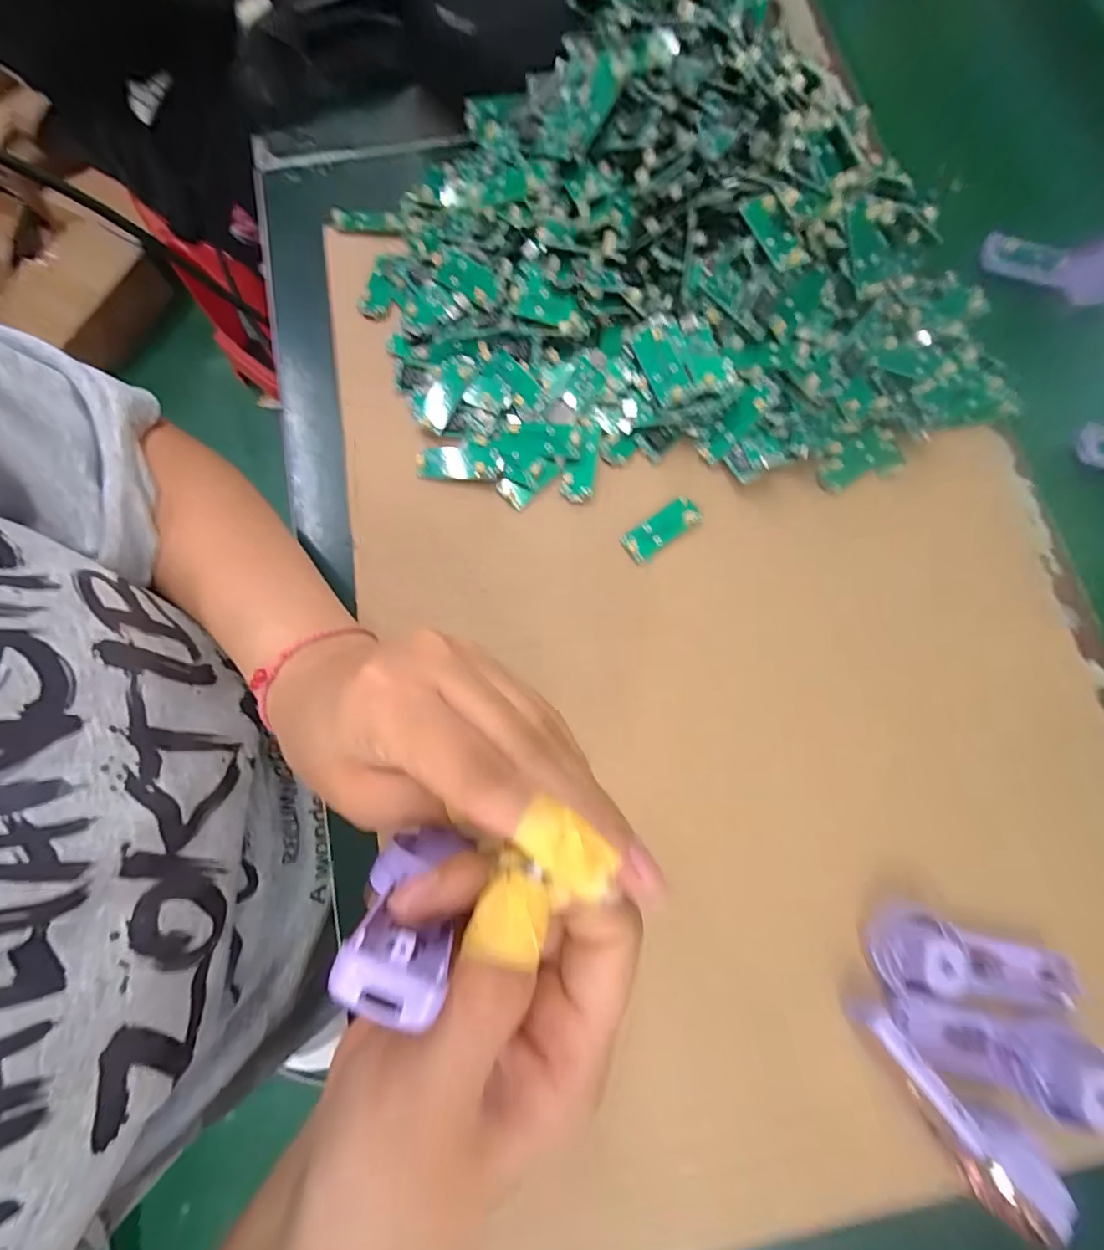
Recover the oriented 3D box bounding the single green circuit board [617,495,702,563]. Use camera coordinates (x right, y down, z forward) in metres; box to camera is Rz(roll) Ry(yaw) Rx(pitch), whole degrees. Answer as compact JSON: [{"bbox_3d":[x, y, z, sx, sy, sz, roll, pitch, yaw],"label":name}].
[{"bbox_3d":[0.064,-0.055,0.288,0.046,0.004,0.020,-32,80,-8],"label":"single green circuit board"}]

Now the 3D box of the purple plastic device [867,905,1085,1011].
[{"bbox_3d":[0.200,0.161,0.230,0.092,0.033,0.035,14,77,2],"label":"purple plastic device"}]

